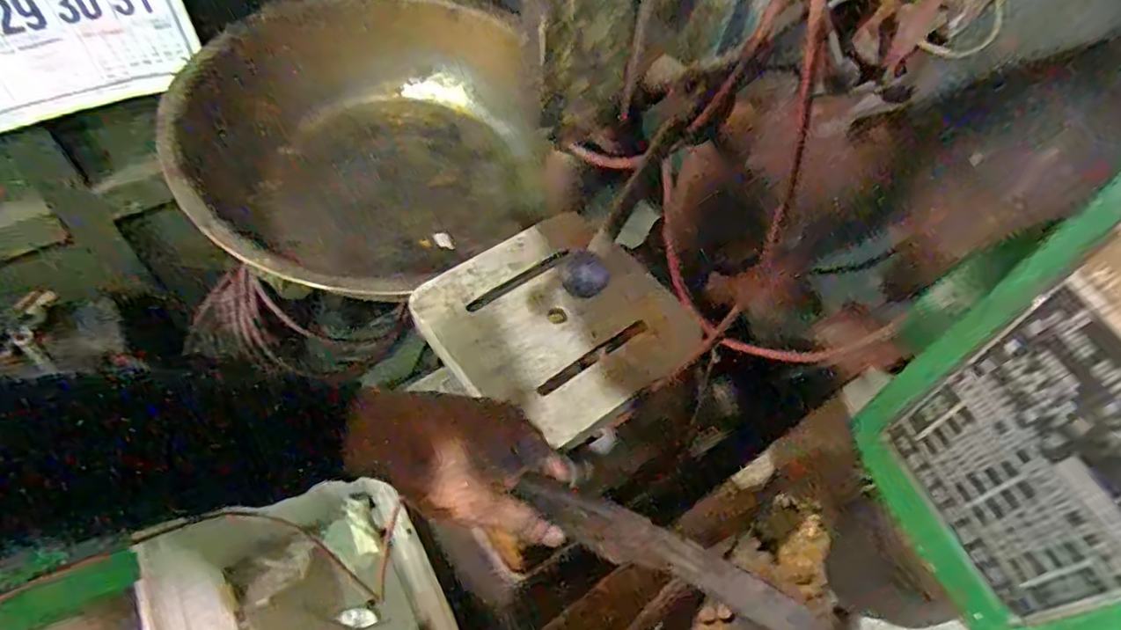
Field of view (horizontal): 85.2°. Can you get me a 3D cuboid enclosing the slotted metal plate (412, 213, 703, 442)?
[{"bbox_3d":[-0.006,0.001,0.726,0.263,0.024,0.266,-31,64,-22],"label":"slotted metal plate"}]

